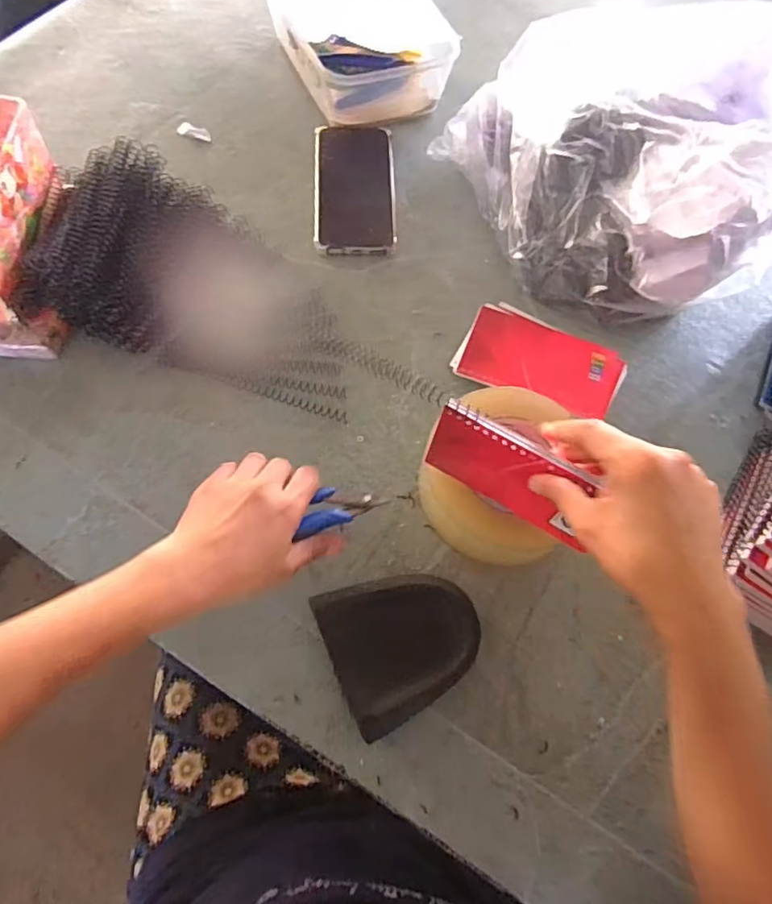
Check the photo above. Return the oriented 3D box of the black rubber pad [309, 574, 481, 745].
[{"bbox_3d":[0.013,0.135,0.406,0.103,0.030,0.095,-18,69,-11],"label":"black rubber pad"}]

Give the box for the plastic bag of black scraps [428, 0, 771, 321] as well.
[{"bbox_3d":[0.234,-0.276,0.536,0.267,0.143,0.287,-19,69,-11],"label":"plastic bag of black scraps"}]

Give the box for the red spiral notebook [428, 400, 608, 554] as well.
[{"bbox_3d":[0.083,0.015,0.376,0.115,0.077,0.017,29,68,9],"label":"red spiral notebook"}]

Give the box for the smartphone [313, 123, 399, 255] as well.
[{"bbox_3d":[-0.033,-0.272,0.592,0.082,0.015,0.170,-1,67,-4],"label":"smartphone"}]

